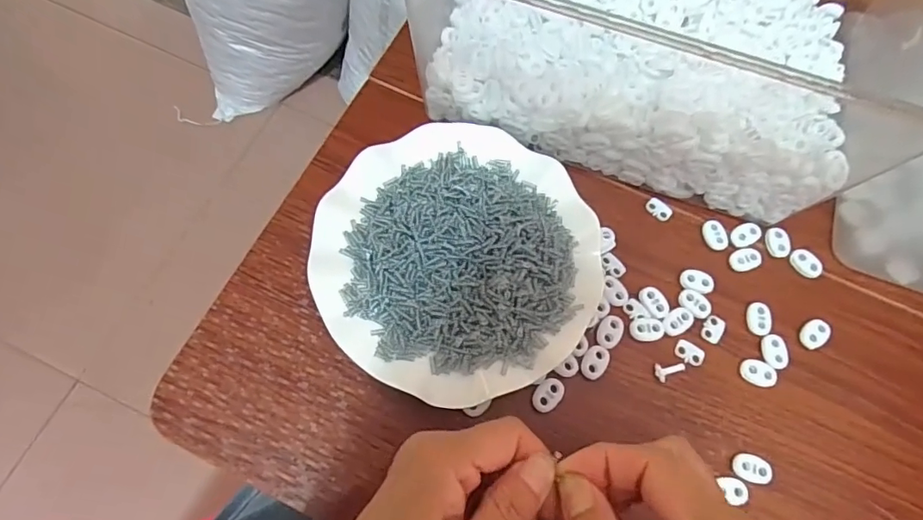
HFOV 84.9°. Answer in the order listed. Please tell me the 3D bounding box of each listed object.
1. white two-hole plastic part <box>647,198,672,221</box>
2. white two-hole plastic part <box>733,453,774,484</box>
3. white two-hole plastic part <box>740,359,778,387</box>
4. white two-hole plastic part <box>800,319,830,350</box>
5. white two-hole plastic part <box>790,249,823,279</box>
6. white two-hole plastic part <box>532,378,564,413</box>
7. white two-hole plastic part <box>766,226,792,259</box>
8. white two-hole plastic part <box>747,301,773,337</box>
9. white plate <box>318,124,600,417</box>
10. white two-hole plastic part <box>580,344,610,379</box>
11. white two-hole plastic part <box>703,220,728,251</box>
[{"bbox_3d":[0.147,-0.038,0.375,0.020,0.004,0.012,34,72,9],"label":"white two-hole plastic part"},{"bbox_3d":[0.179,0.128,0.310,0.021,0.006,0.016,17,71,3],"label":"white two-hole plastic part"},{"bbox_3d":[0.195,0.074,0.331,0.023,0.005,0.016,18,71,4],"label":"white two-hole plastic part"},{"bbox_3d":[0.242,0.050,0.345,0.024,0.006,0.014,-41,77,-15],"label":"white two-hole plastic part"},{"bbox_3d":[0.248,0.003,0.363,0.017,0.005,0.023,-32,75,-13],"label":"white two-hole plastic part"},{"bbox_3d":[0.055,0.085,0.319,0.015,0.004,0.023,38,73,10],"label":"white two-hole plastic part"},{"bbox_3d":[0.231,-0.013,0.366,0.015,0.004,0.023,0,71,-3],"label":"white two-hole plastic part"},{"bbox_3d":[0.205,0.040,0.347,0.015,0.005,0.024,11,70,1],"label":"white two-hole plastic part"},{"bbox_3d":[-0.001,-0.003,0.337,0.176,0.029,0.181,1,70,-2],"label":"white plate"},{"bbox_3d":[0.087,0.066,0.328,0.015,0.004,0.022,31,72,8],"label":"white two-hole plastic part"},{"bbox_3d":[0.185,-0.018,0.368,0.015,0.005,0.023,-7,71,-5],"label":"white two-hole plastic part"}]

